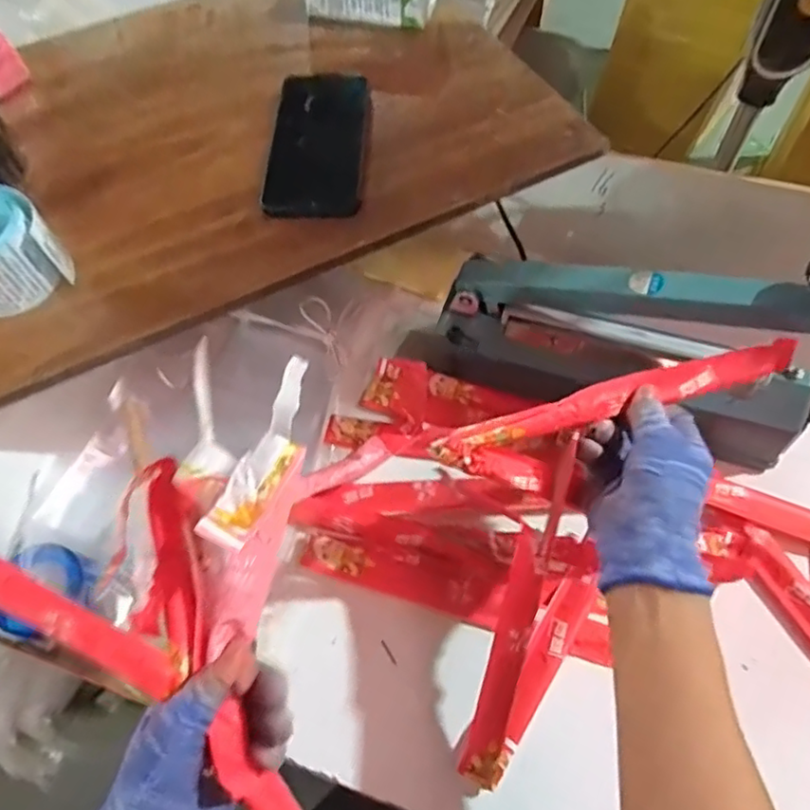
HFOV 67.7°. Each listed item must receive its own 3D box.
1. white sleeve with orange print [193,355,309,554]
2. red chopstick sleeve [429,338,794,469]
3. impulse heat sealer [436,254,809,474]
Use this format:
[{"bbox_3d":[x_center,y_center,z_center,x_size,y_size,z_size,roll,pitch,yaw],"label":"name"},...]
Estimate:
[{"bbox_3d":[-0.077,0.026,0.349,0.033,0.015,0.118,19,64,13],"label":"white sleeve with orange print"},{"bbox_3d":[0.139,-0.004,0.387,0.249,0.019,0.024,-14,61,-11],"label":"red chopstick sleeve"},{"bbox_3d":[0.173,-0.050,0.469,0.294,0.171,0.068,14,63,10],"label":"impulse heat sealer"}]

